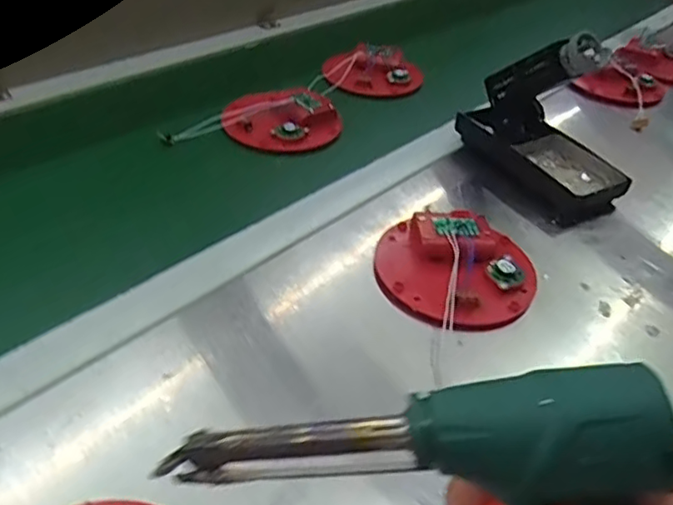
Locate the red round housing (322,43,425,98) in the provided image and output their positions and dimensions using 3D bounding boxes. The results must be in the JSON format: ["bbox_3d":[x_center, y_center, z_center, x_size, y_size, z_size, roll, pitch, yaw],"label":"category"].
[{"bbox_3d":[0.046,-0.224,0.738,0.121,0.030,0.104,6,39,-1],"label":"red round housing"}]

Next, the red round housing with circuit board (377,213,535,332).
[{"bbox_3d":[0.089,0.007,0.449,0.117,0.030,0.114,4,39,-3],"label":"red round housing with circuit board"}]

